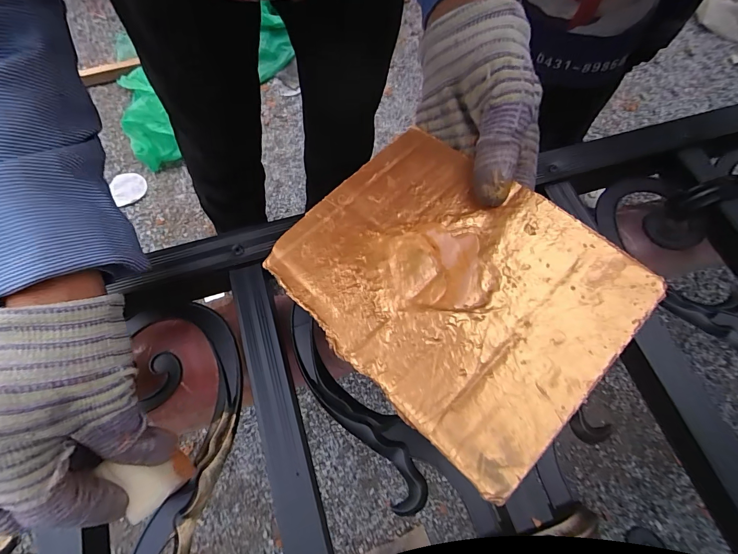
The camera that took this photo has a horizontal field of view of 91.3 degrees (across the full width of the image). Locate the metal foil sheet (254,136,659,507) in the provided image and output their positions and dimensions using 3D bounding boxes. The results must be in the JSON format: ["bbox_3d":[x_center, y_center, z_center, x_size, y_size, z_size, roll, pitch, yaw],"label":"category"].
[{"bbox_3d":[0.043,-0.002,0.195,0.169,0.019,0.136,43,73,15],"label":"metal foil sheet"}]

